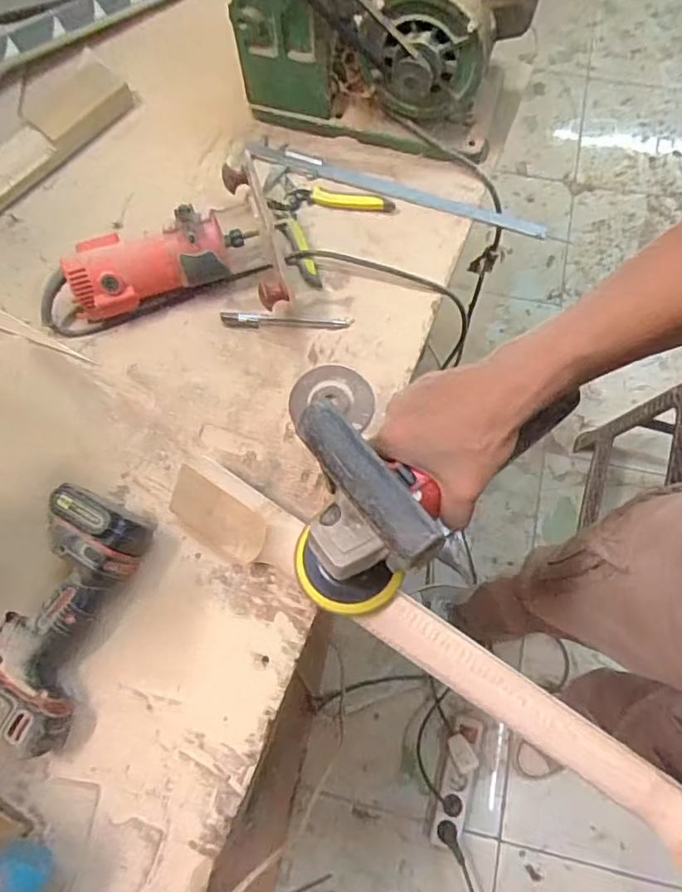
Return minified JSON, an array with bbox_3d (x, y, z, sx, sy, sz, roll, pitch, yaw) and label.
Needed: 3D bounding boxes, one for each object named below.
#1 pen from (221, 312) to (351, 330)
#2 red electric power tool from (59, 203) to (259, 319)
[{"bbox_3d":[-0.064,-0.140,0.633,0.144,0.007,0.017,3,72,3],"label":"pen"},{"bbox_3d":[-0.201,-0.200,0.614,0.209,0.077,0.068,-21,72,-6],"label":"red electric power tool"}]

